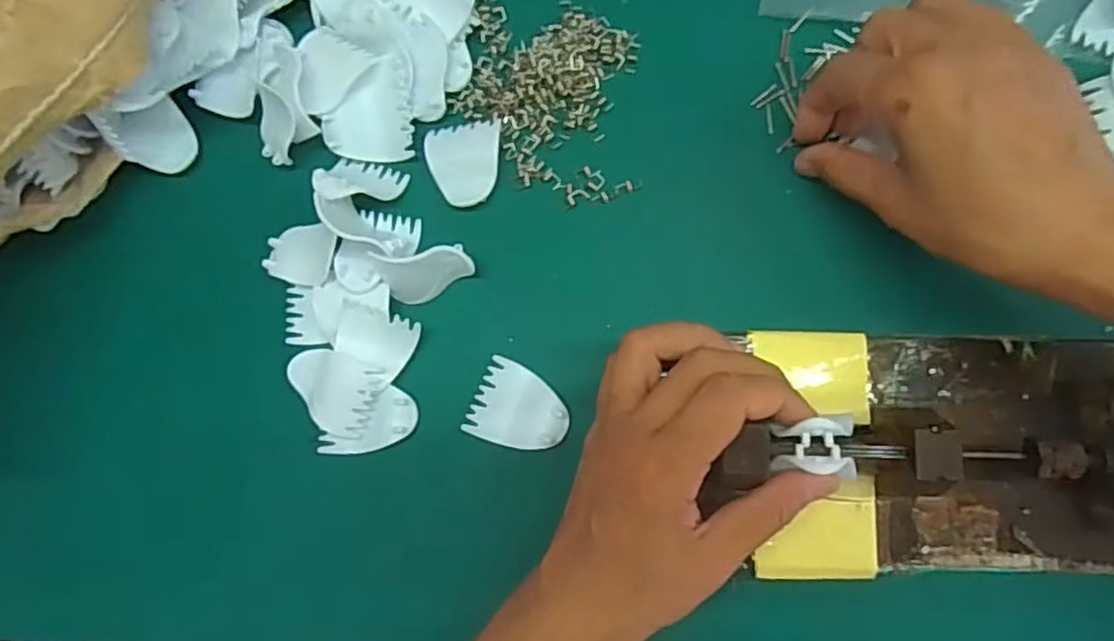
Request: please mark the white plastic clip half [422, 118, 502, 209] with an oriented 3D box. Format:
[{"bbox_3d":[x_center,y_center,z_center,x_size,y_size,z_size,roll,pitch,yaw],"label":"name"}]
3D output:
[{"bbox_3d":[-0.046,-0.079,0.346,0.038,0.004,0.041,-9,82,5],"label":"white plastic clip half"}]

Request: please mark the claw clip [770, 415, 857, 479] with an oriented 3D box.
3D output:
[{"bbox_3d":[0.103,0.050,0.270,0.032,0.018,0.024,3,83,7],"label":"claw clip"}]

